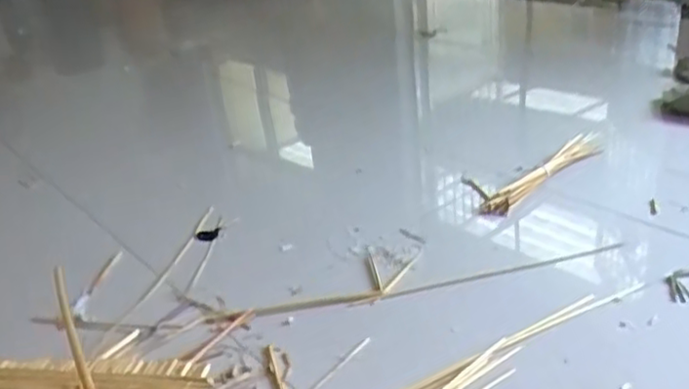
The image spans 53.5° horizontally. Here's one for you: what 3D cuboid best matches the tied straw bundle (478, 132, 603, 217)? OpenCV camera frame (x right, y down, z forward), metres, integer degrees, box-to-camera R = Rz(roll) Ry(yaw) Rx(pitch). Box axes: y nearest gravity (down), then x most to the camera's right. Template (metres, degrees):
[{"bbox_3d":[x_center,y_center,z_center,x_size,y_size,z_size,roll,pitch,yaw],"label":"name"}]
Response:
[{"bbox_3d":[0.457,-0.049,1.562,0.069,0.074,0.448,28,45,36],"label":"tied straw bundle"}]

